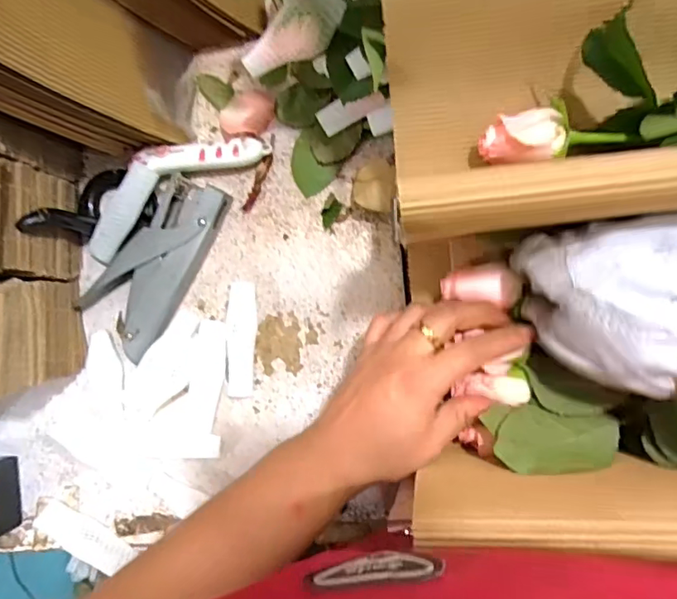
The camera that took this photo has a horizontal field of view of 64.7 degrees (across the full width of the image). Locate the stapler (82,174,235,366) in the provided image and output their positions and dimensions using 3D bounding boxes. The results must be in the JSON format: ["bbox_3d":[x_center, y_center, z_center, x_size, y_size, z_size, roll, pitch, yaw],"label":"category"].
[{"bbox_3d":[-0.155,-0.034,0.442,0.074,0.024,0.148,30,92,7],"label":"stapler"}]

